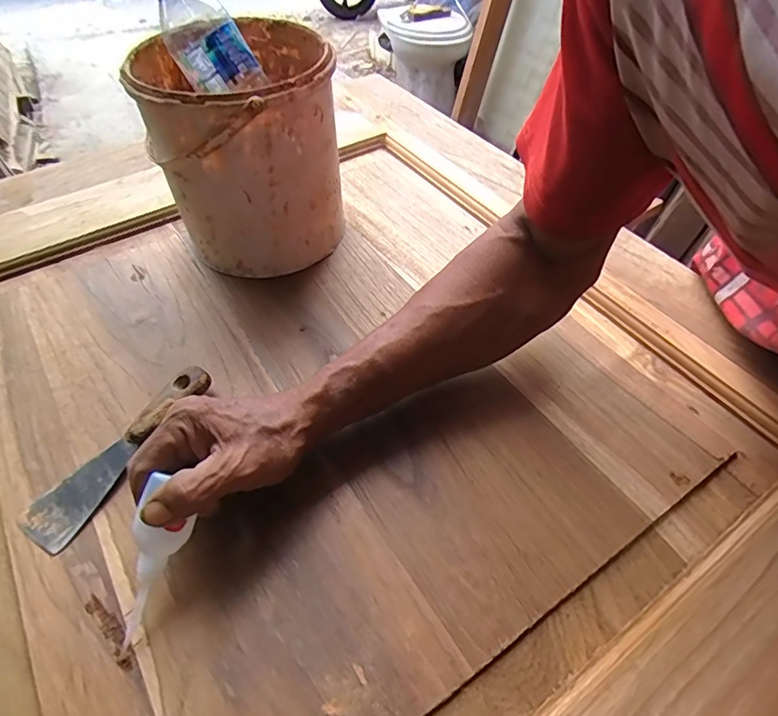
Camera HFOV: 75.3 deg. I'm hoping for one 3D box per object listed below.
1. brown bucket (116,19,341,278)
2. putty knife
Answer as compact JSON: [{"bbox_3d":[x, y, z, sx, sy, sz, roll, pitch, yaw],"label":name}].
[{"bbox_3d":[-0.140,-0.203,0.511,0.172,0.187,0.172,-18,53,-15],"label":"brown bucket"},{"bbox_3d":[-0.208,0.068,0.391,0.044,0.027,0.161,26,55,20],"label":"putty knife"}]

